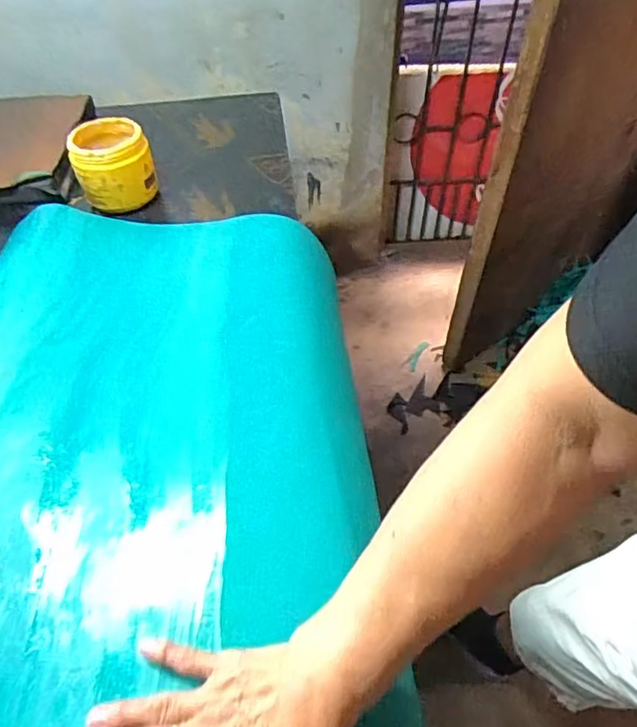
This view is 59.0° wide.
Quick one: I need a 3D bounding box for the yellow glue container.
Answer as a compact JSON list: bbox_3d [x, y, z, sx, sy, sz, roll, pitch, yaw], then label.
[{"bbox_3d":[-0.264,-0.255,0.733,0.096,0.088,0.096,-17,52,-13],"label":"yellow glue container"}]

